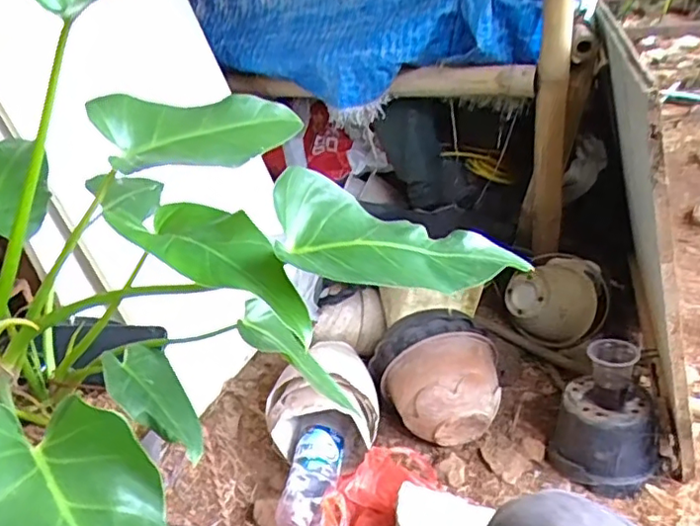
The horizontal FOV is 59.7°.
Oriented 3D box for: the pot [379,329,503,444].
[{"bbox_3d":[0.160,0.226,1.058,0.199,0.188,0.122,-5,25,3],"label":"pot"}]

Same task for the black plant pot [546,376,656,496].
[{"bbox_3d":[0.399,0.270,0.967,0.158,0.126,0.127,8,28,28],"label":"black plant pot"}]

